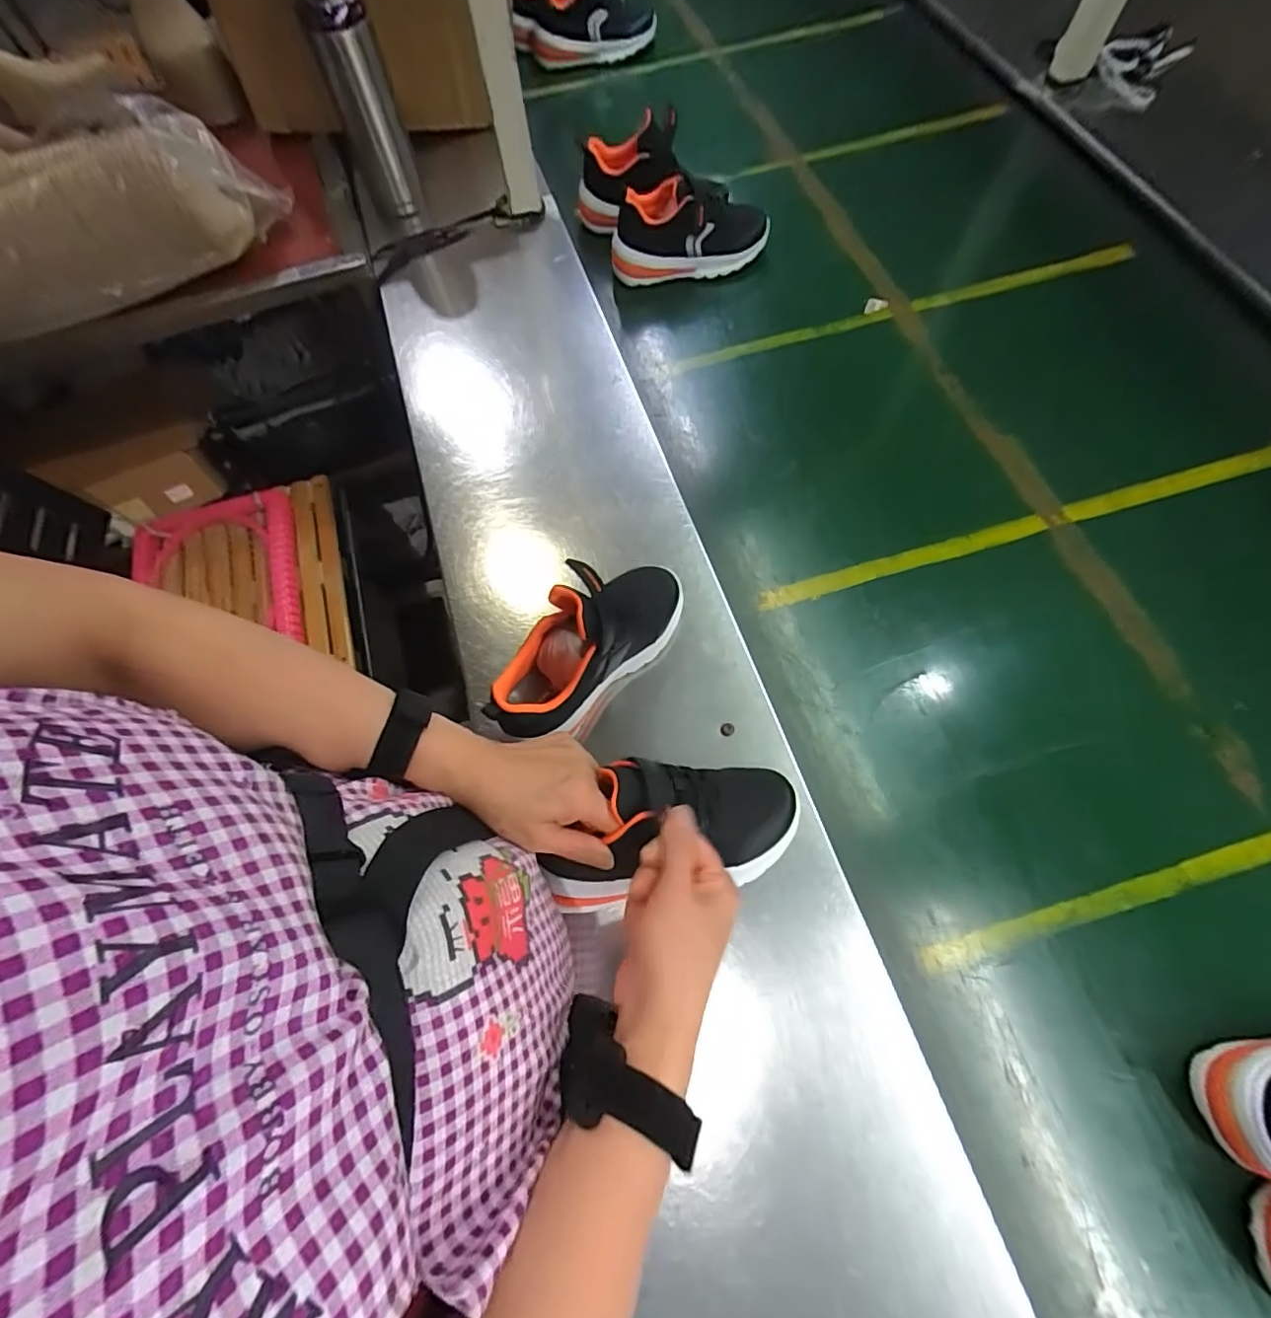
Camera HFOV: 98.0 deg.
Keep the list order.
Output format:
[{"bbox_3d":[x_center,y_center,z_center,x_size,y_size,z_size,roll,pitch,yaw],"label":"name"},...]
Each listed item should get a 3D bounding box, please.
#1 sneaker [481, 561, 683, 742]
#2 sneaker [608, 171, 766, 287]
[{"bbox_3d":[-0.038,-0.013,0.473,0.067,0.127,0.200,39,75,18],"label":"sneaker"},{"bbox_3d":[0.074,-0.574,0.743,0.216,0.105,0.077,-9,67,-2],"label":"sneaker"}]

